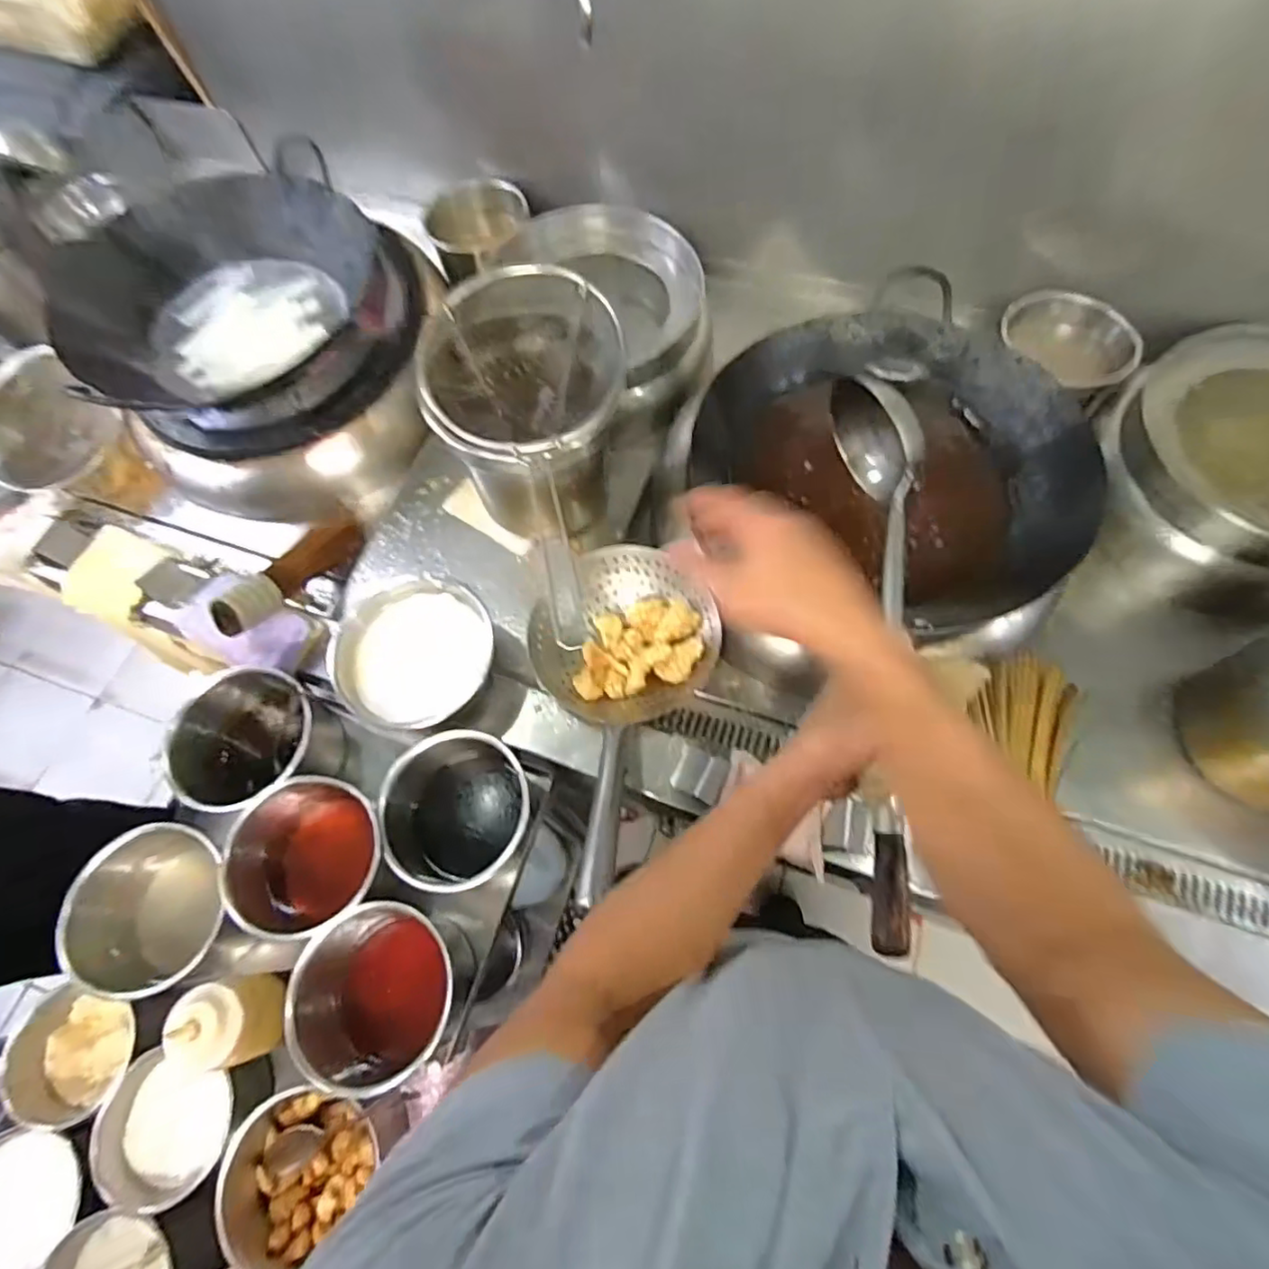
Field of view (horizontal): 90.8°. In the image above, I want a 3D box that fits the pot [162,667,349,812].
[{"bbox_3d":[-0.433,0.132,0.727,0.147,0.134,0.147,-1,66,2],"label":"pot"}]

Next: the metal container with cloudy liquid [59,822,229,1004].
[{"bbox_3d":[-0.484,0.290,0.667,0.152,0.131,0.157,-1,66,2],"label":"metal container with cloudy liquid"}]

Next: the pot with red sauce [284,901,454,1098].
[{"bbox_3d":[-0.249,0.360,0.638,0.155,0.124,0.153,-2,66,1],"label":"pot with red sauce"}]

